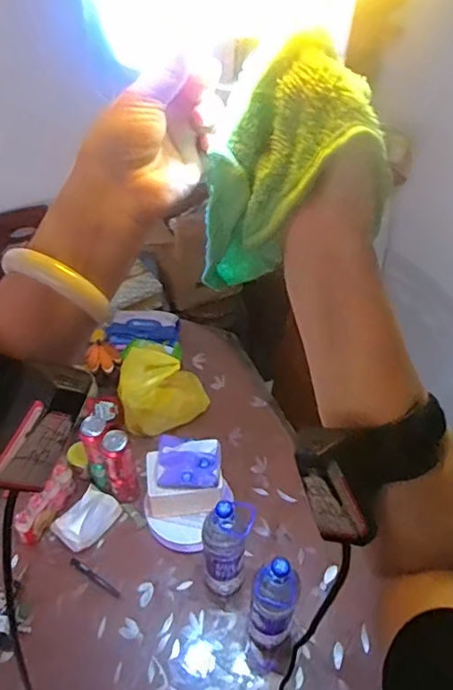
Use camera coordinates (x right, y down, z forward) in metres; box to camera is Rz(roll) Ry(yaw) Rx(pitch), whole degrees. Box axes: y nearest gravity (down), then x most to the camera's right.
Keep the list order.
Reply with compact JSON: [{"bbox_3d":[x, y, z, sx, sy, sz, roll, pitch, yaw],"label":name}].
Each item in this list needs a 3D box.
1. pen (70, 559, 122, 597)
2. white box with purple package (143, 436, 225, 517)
[{"bbox_3d":[-0.289,0.513,1.166,0.135,0.012,0.017,25,50,20],"label":"pen"},{"bbox_3d":[-0.096,0.303,1.210,0.170,0.183,0.108,1,46,-1],"label":"white box with purple package"}]

